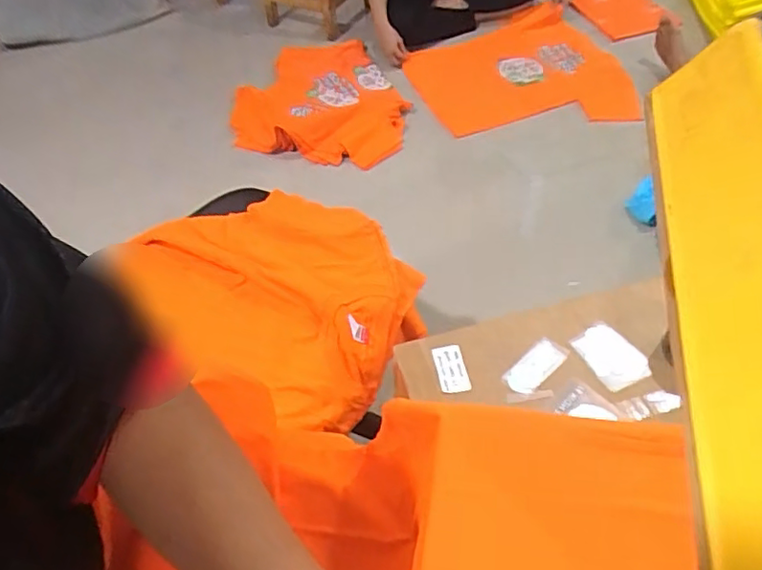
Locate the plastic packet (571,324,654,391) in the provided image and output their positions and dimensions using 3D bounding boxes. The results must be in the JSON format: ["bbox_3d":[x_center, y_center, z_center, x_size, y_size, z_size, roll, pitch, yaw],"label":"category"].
[{"bbox_3d":[0.270,0.085,0.700,0.059,0.012,0.084,-30,55,-18],"label":"plastic packet"}]

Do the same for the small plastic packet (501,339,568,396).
[{"bbox_3d":[0.179,0.095,0.694,0.074,0.007,0.038,-45,63,-1],"label":"small plastic packet"}]

